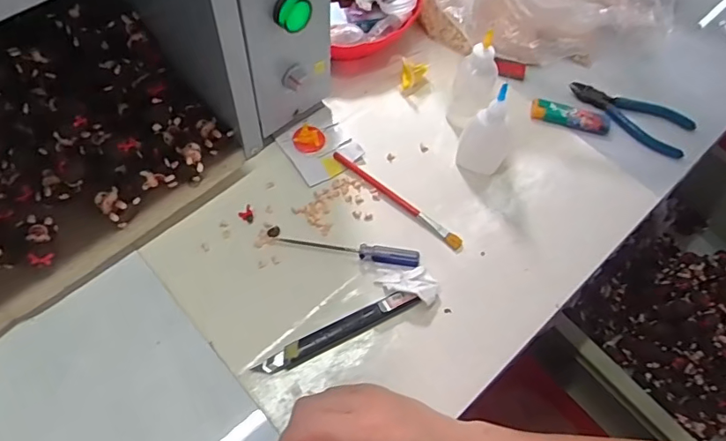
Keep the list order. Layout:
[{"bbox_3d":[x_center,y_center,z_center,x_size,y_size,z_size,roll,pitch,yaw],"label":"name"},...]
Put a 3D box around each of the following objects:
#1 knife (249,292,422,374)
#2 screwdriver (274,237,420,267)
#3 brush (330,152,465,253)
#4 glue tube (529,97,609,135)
[{"bbox_3d":[-0.019,0.088,0.403,0.135,0.012,0.017,-24,66,-13],"label":"knife"},{"bbox_3d":[-0.012,0.026,0.438,0.120,0.008,0.016,7,63,2],"label":"screwdriver"},{"bbox_3d":[0.029,-0.020,0.470,0.145,0.006,0.010,37,68,16],"label":"brush"},{"bbox_3d":[0.215,-0.110,0.530,0.078,0.015,0.025,13,63,5],"label":"glue tube"}]

